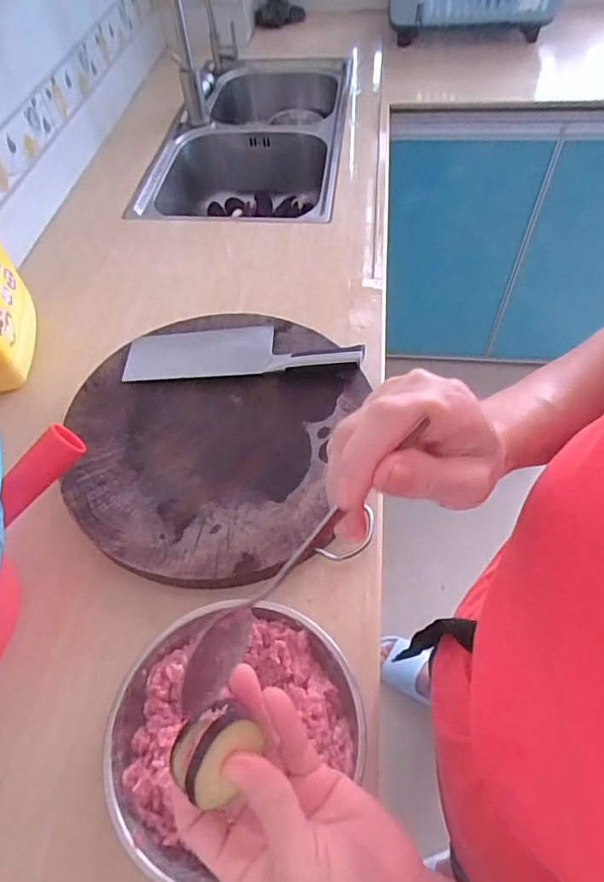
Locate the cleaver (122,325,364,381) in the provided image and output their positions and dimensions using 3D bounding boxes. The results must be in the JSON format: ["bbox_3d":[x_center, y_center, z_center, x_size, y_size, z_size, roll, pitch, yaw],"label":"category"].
[{"bbox_3d":[-0.076,-0.118,0.629,0.289,0.030,0.078,-1,58,1],"label":"cleaver"}]

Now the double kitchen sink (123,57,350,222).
[{"bbox_3d":[-0.104,-0.644,1.171,0.385,0.191,0.716,3,56,6],"label":"double kitchen sink"}]

